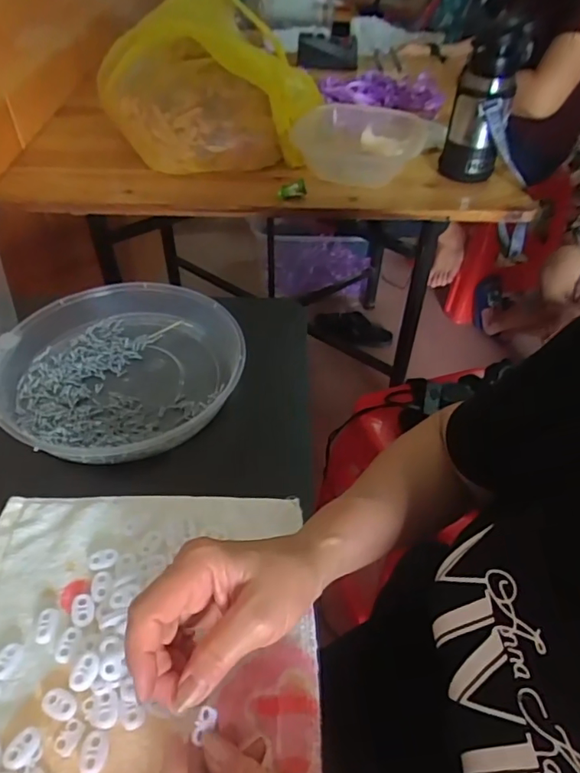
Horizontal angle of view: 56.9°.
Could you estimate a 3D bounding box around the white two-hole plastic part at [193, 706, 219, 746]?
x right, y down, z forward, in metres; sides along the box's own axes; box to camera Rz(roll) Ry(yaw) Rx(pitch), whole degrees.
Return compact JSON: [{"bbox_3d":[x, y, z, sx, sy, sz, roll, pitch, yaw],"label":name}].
[{"bbox_3d":[-0.046,0.180,0.285,0.010,0.004,0.018,11,48,15],"label":"white two-hole plastic part"}]

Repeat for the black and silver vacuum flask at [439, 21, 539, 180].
[{"bbox_3d":[0.302,-0.439,0.838,0.099,0.208,0.076,15,47,12],"label":"black and silver vacuum flask"}]

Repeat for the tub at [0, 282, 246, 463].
[{"bbox_3d":[-0.164,-0.016,0.523,0.230,0.042,0.218,1,46,-1],"label":"tub"}]

